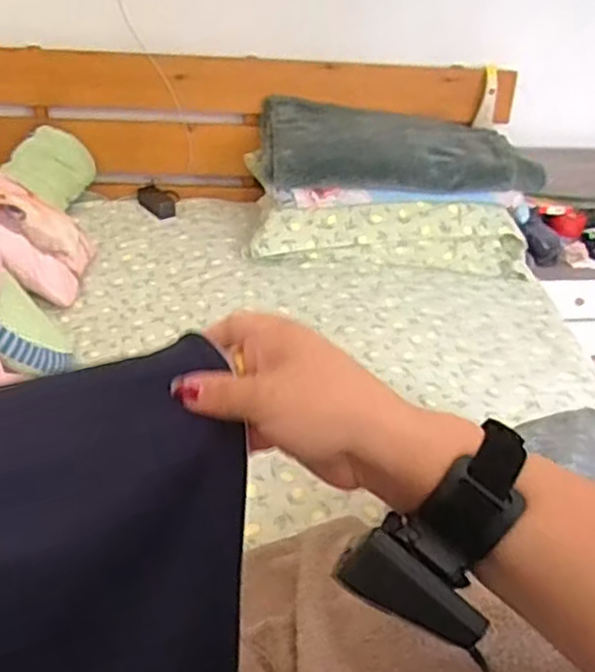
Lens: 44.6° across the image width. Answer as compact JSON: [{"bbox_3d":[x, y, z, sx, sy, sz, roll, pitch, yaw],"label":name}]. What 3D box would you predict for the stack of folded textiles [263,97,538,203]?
[{"bbox_3d":[0.243,-0.485,1.844,0.657,0.151,0.338,4,32,-1],"label":"stack of folded textiles"}]

